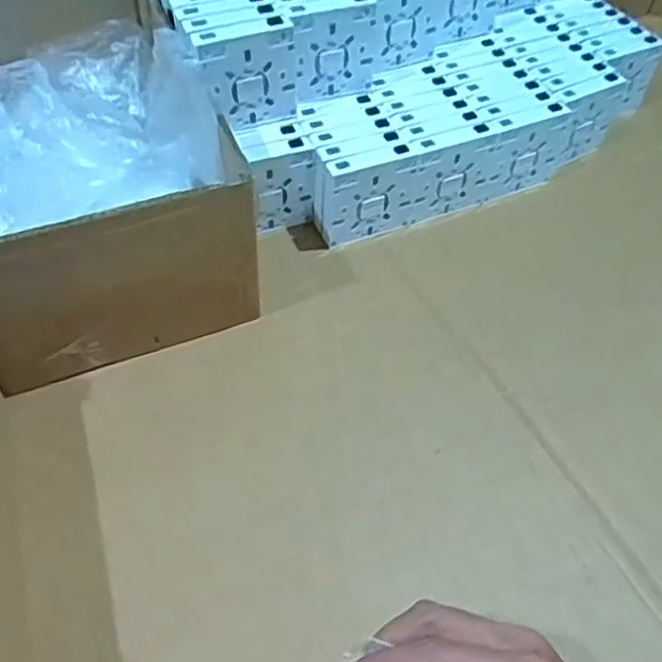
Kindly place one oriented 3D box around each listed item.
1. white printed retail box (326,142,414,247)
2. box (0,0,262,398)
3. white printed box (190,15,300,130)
[{"bbox_3d":[0.032,-0.125,0.626,0.087,0.088,0.022,-20,51,-14],"label":"white printed retail box"},{"bbox_3d":[-0.240,-0.137,0.558,0.283,0.168,0.332,-16,50,-11],"label":"box"},{"bbox_3d":[-0.068,-0.219,0.585,0.089,0.092,0.021,-19,51,-14],"label":"white printed box"}]

